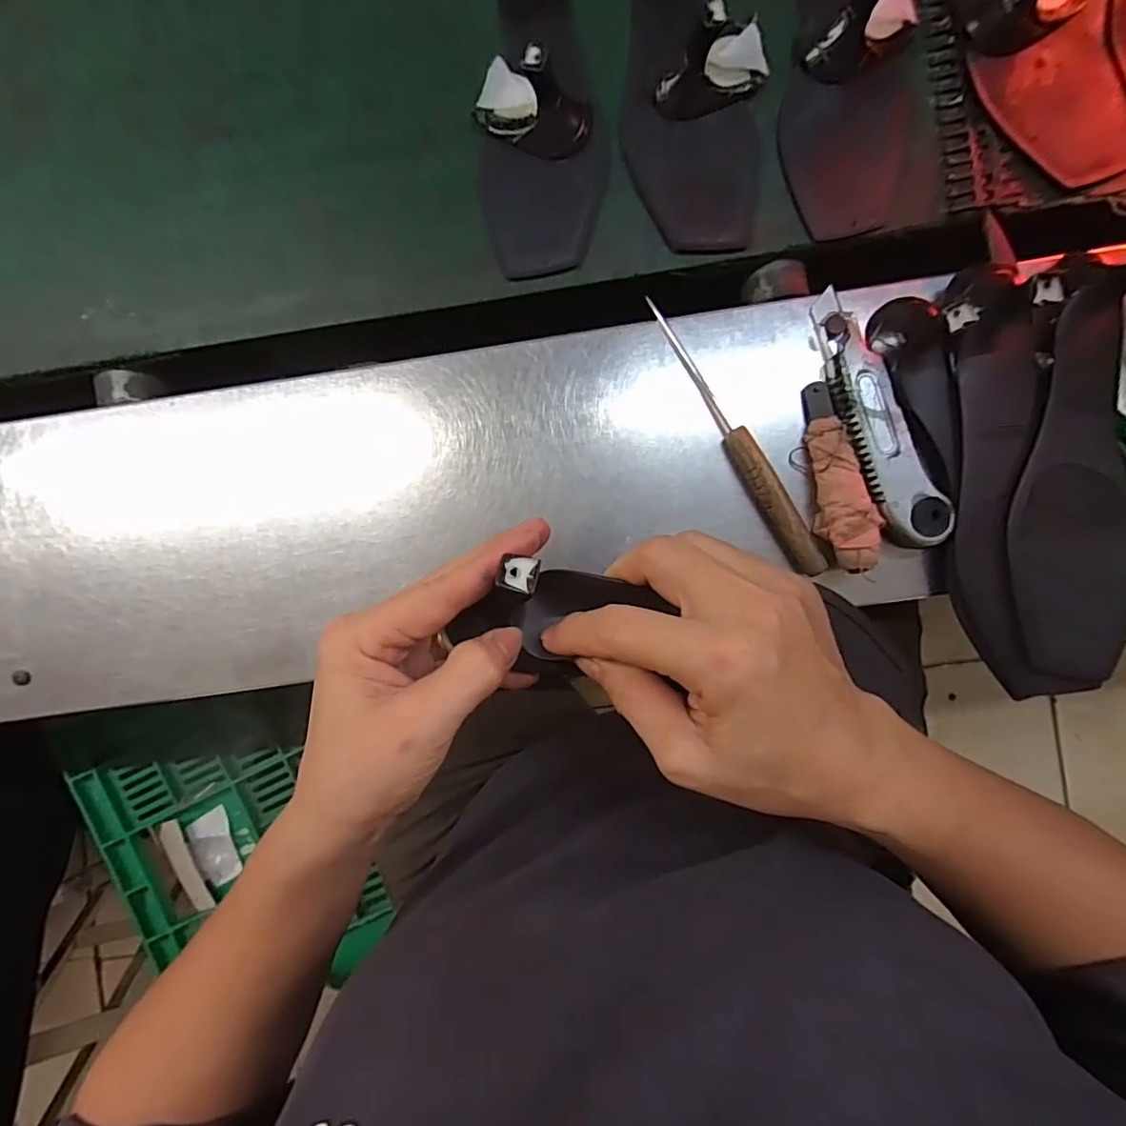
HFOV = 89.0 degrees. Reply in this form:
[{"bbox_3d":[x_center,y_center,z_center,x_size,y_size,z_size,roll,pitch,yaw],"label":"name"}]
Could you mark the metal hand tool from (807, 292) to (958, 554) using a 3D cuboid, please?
[{"bbox_3d":[0.187,-0.087,0.340,0.037,0.014,0.159,-20,89,2],"label":"metal hand tool"}]

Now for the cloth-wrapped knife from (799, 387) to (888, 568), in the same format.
[{"bbox_3d":[0.167,-0.053,0.348,0.029,0.024,0.117,-10,79,3],"label":"cloth-wrapped knife"}]

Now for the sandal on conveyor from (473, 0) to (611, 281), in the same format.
[{"bbox_3d":[-0.024,-0.306,0.362,0.086,0.048,0.229,-11,90,3],"label":"sandal on conveyor"}]

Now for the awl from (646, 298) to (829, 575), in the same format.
[{"bbox_3d":[0.103,-0.075,0.351,0.022,0.023,0.188,-35,89,2],"label":"awl"}]

